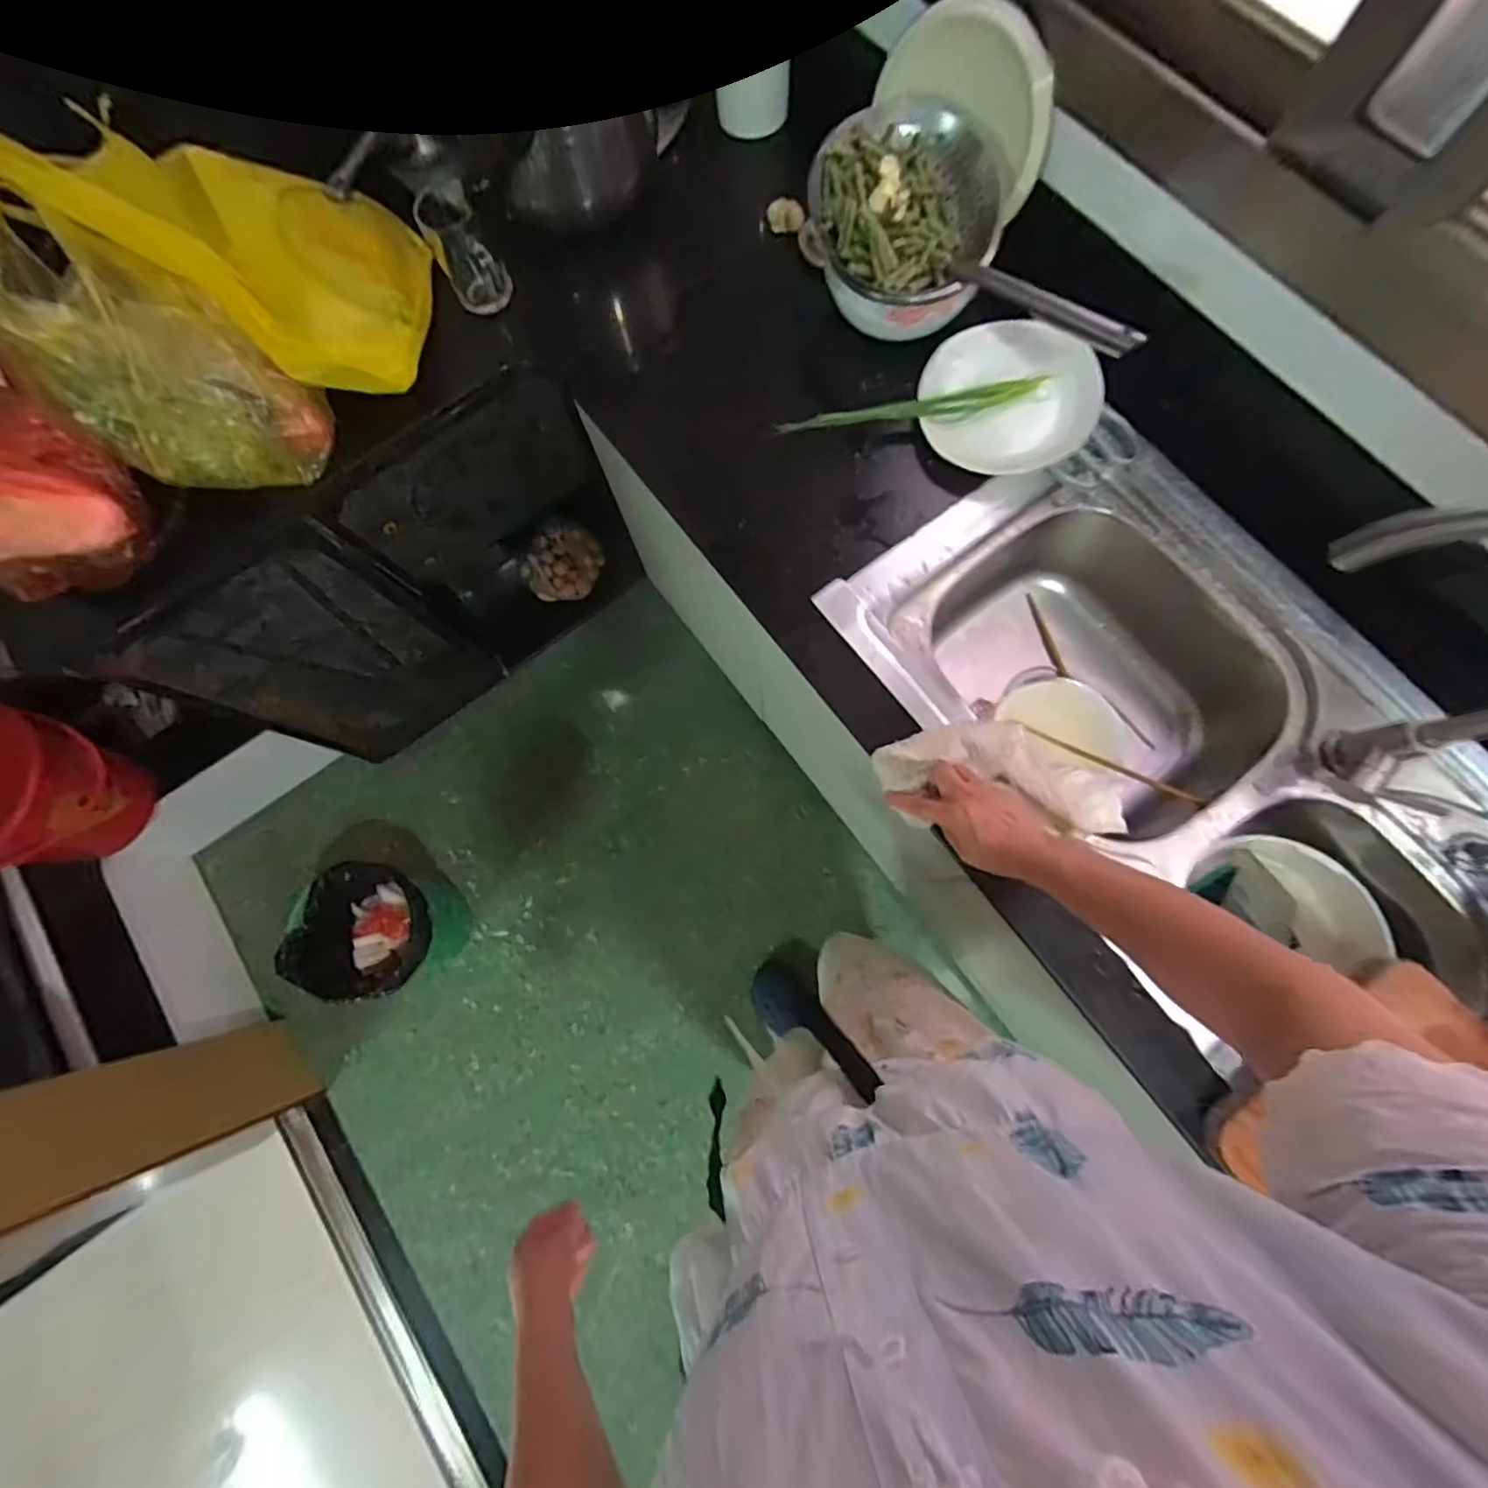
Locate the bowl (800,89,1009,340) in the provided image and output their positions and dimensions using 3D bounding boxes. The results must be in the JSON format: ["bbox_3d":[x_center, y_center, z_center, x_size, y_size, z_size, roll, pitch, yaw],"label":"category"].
[{"bbox_3d":[0.185,-0.606,0.724,0.218,0.123,0.198,8,78,1],"label":"bowl"}]

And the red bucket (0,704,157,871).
[{"bbox_3d":[-1.298,0.091,1.135,0.275,0.236,0.283,0,77,0],"label":"red bucket"}]

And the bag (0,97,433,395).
[{"bbox_3d":[-0.580,-0.573,0.712,0.328,0.237,0.239,-6,78,-2],"label":"bag"}]

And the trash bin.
[{"bbox_3d":[-0.738,0.380,1.286,0.241,0.282,0.225,11,78,2],"label":"trash bin"}]

